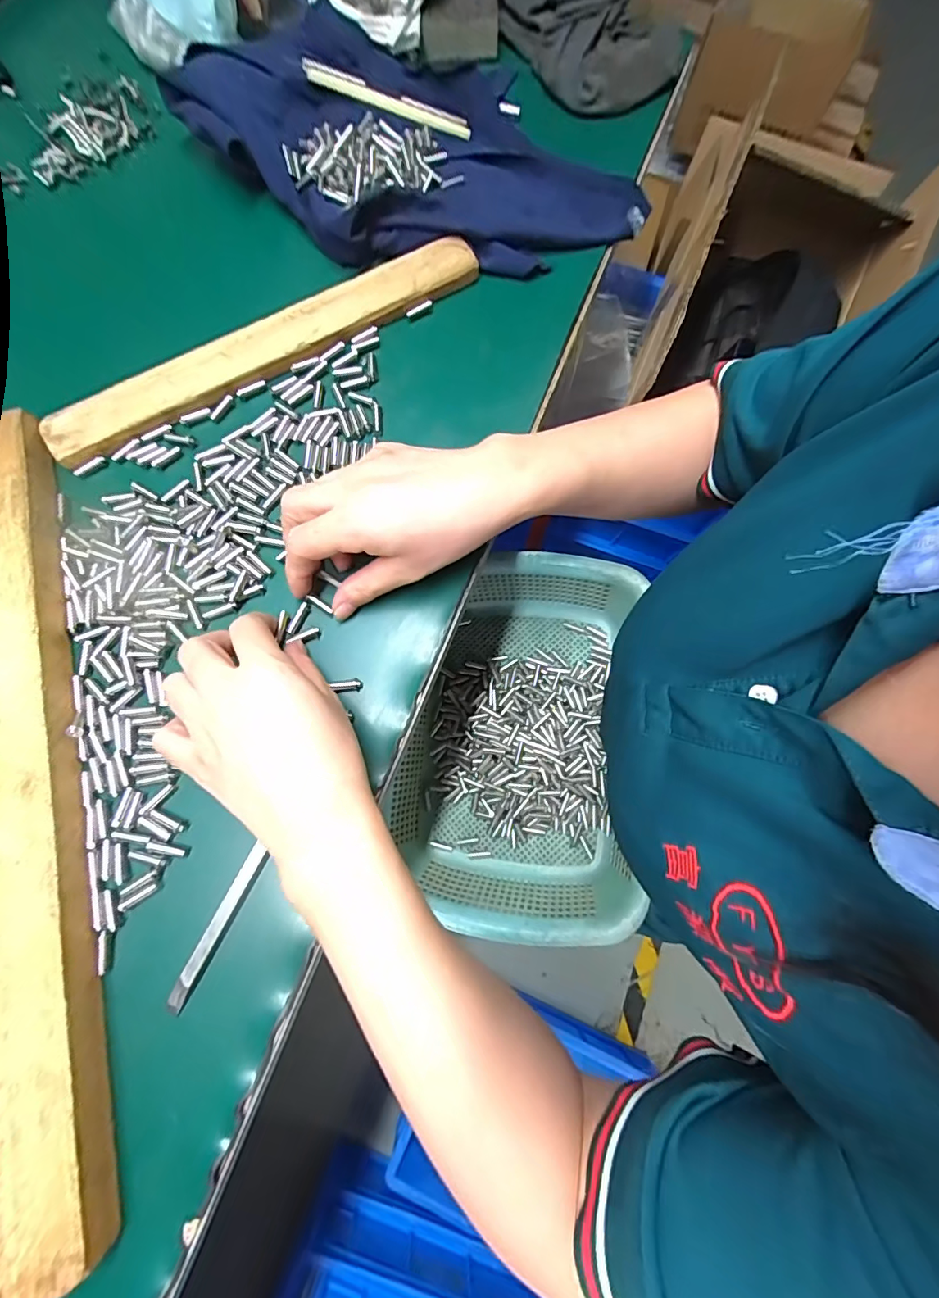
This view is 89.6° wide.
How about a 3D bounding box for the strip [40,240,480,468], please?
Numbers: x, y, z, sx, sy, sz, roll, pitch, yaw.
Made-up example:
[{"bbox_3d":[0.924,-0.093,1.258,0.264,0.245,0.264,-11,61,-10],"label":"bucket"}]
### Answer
[{"bbox_3d":[-0.138,-0.215,0.333,0.318,0.017,0.035,-30,79,-5],"label":"strip"}]

